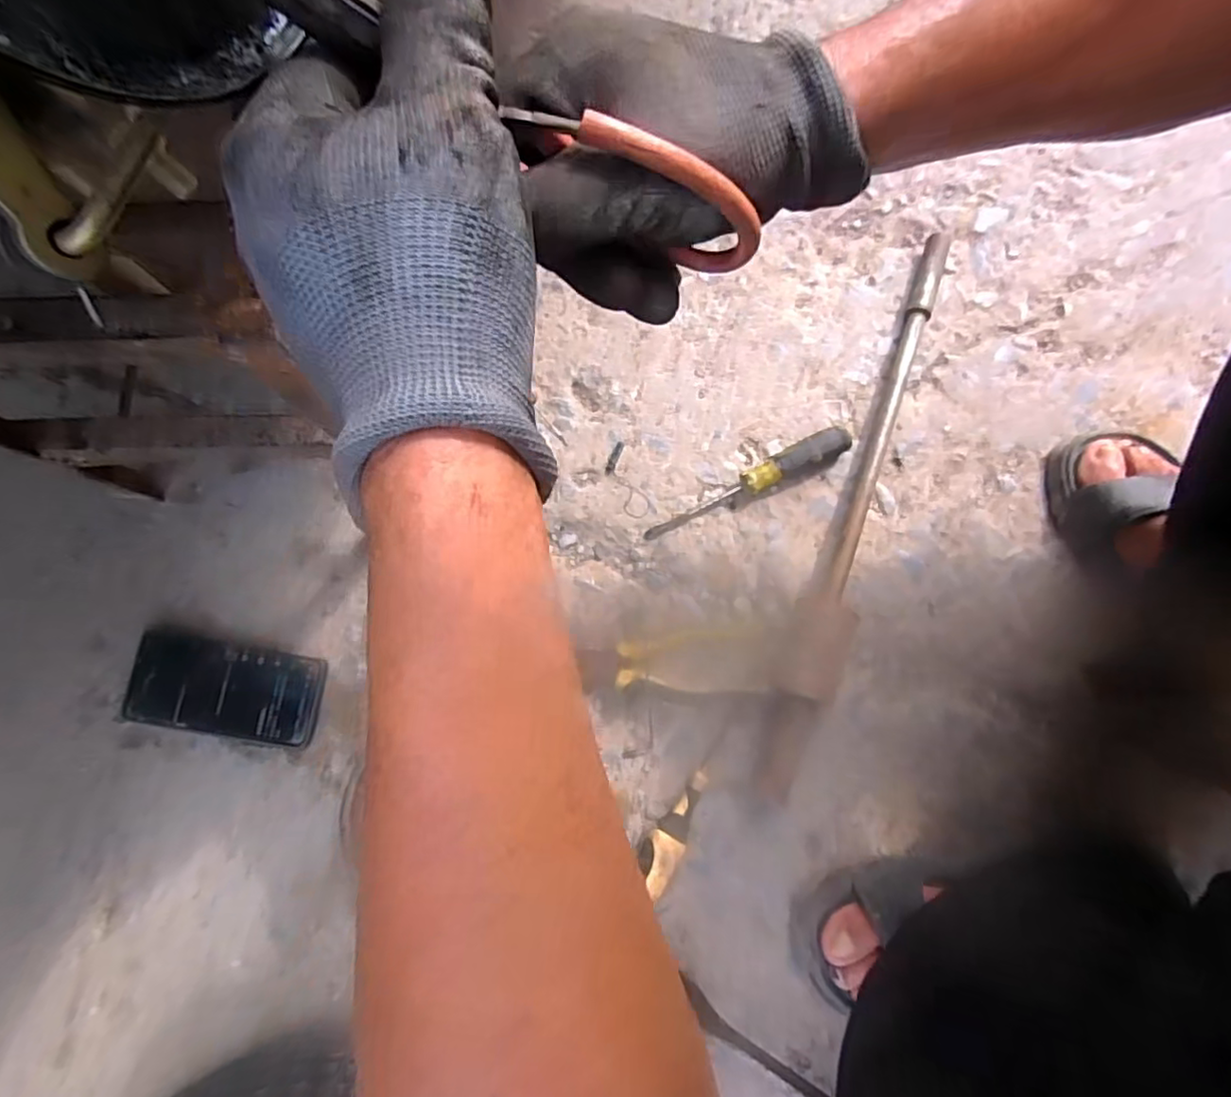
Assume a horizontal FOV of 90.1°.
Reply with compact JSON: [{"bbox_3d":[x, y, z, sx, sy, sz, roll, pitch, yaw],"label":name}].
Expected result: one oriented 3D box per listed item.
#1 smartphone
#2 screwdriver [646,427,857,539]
[{"bbox_3d":[-0.335,0.121,0.528,0.164,0.012,0.076,8,79,3],"label":"smartphone"},{"bbox_3d":[0.114,-0.060,0.547,0.193,0.032,0.027,-24,79,-3],"label":"screwdriver"}]

